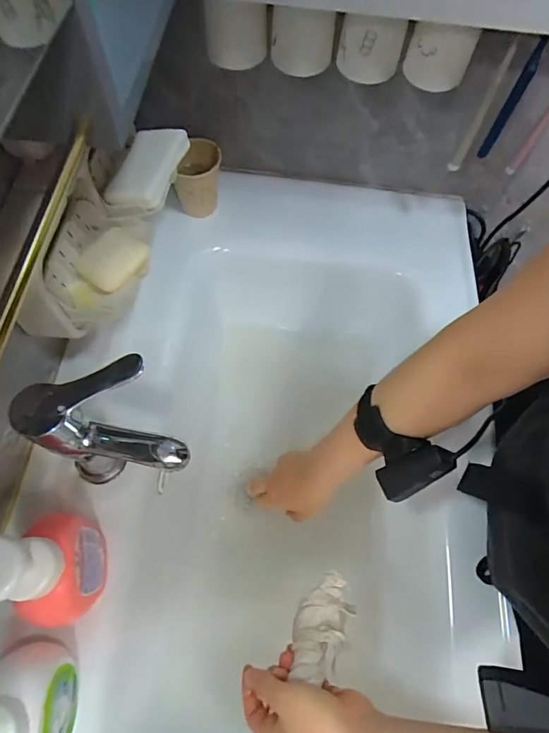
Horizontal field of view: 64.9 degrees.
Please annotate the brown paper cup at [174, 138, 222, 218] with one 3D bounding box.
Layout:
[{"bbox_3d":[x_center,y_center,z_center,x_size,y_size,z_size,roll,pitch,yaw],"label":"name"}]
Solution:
[{"bbox_3d":[-0.104,-0.258,0.600,0.059,0.086,0.064,2,67,-2],"label":"brown paper cup"}]

